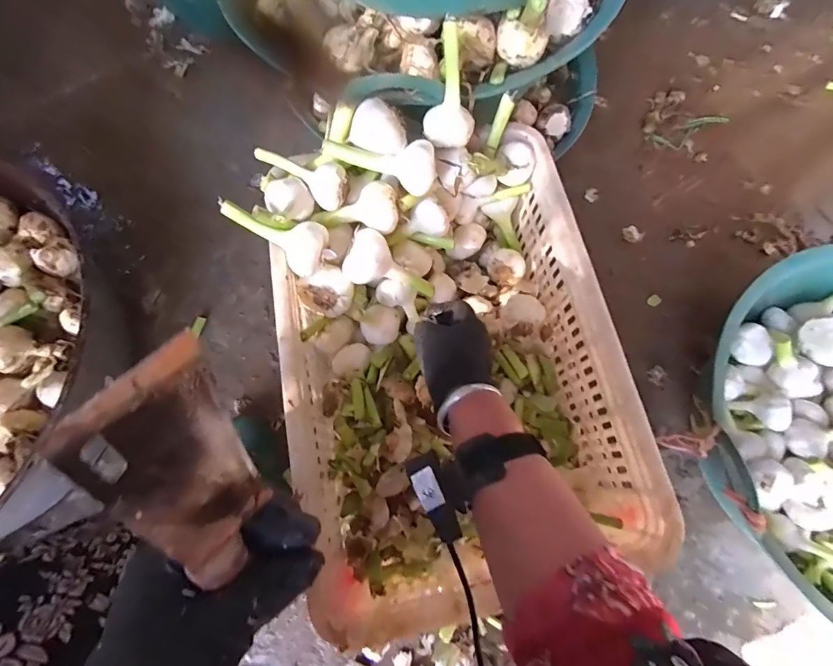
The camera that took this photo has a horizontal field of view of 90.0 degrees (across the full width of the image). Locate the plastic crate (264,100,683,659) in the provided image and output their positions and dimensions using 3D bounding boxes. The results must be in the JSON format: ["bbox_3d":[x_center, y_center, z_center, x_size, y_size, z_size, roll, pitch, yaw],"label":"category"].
[{"bbox_3d":[0.032,0.015,0.504,0.353,0.211,0.516,-11,74,-4],"label":"plastic crate"}]

